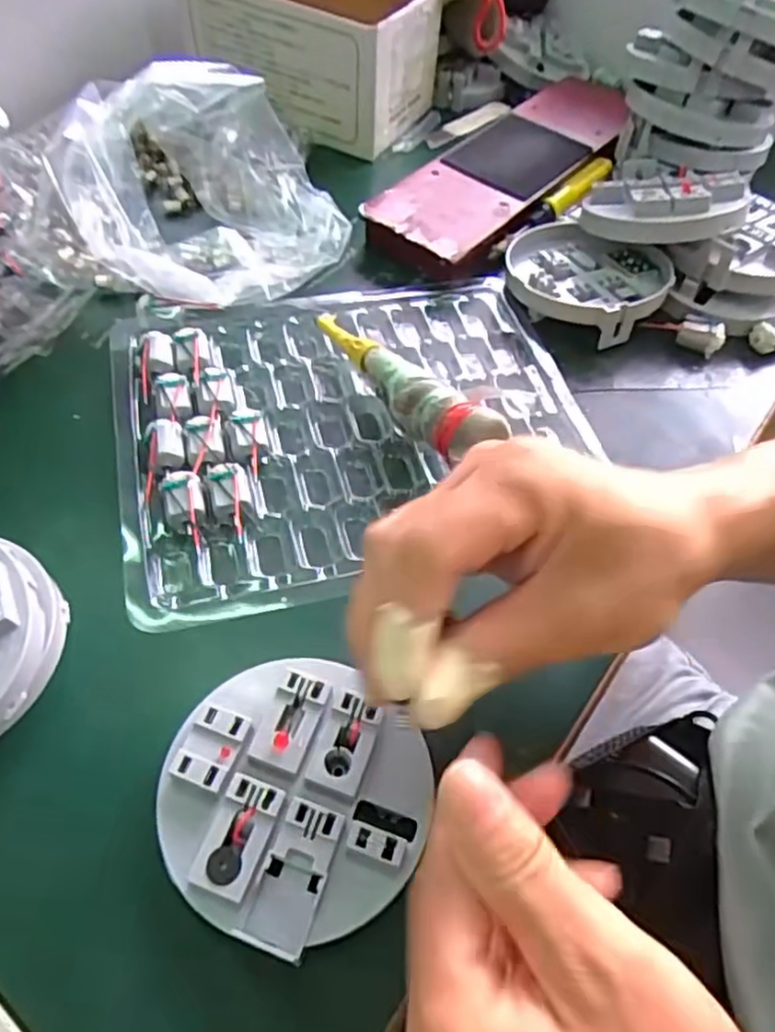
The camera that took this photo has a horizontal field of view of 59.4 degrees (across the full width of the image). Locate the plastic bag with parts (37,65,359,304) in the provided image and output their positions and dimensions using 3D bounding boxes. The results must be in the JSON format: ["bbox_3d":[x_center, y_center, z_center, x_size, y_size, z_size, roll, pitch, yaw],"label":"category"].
[{"bbox_3d":[-0.121,-0.227,0.446,0.168,0.078,0.162,-8,58,-9],"label":"plastic bag with parts"}]

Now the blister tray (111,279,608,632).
[{"bbox_3d":[-0.020,-0.060,0.382,0.255,0.015,0.210,-11,59,-11],"label":"blister tray"}]

